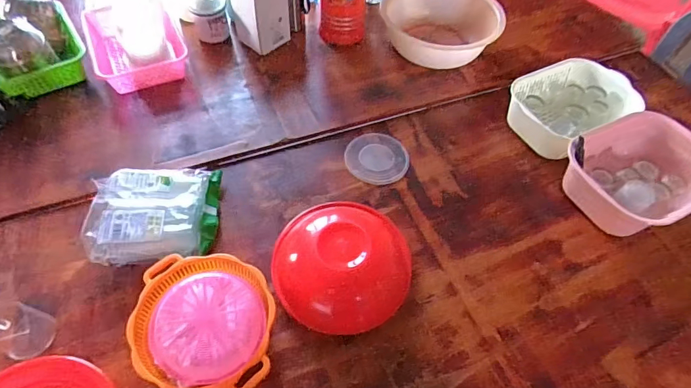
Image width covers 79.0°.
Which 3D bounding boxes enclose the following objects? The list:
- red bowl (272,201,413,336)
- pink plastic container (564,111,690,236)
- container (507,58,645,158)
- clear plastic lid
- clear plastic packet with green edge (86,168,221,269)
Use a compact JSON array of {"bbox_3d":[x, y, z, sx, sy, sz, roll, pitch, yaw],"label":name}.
[{"bbox_3d":[-0.005,0.115,0.743,0.240,0.119,0.224,1,55,-1],"label":"red bowl"},{"bbox_3d":[0.600,-0.046,0.873,0.269,0.107,0.246,-18,58,-13],"label":"pink plastic container"},{"bbox_3d":[0.519,-0.217,0.977,0.262,0.077,0.229,-22,59,-16],"label":"container"},{"bbox_3d":[0.070,-0.082,0.955,0.144,0.015,0.131,1,55,-1],"label":"clear plastic lid"},{"bbox_3d":[-0.364,0.039,0.808,0.222,0.065,0.189,-7,56,-7],"label":"clear plastic packet with green edge"}]

